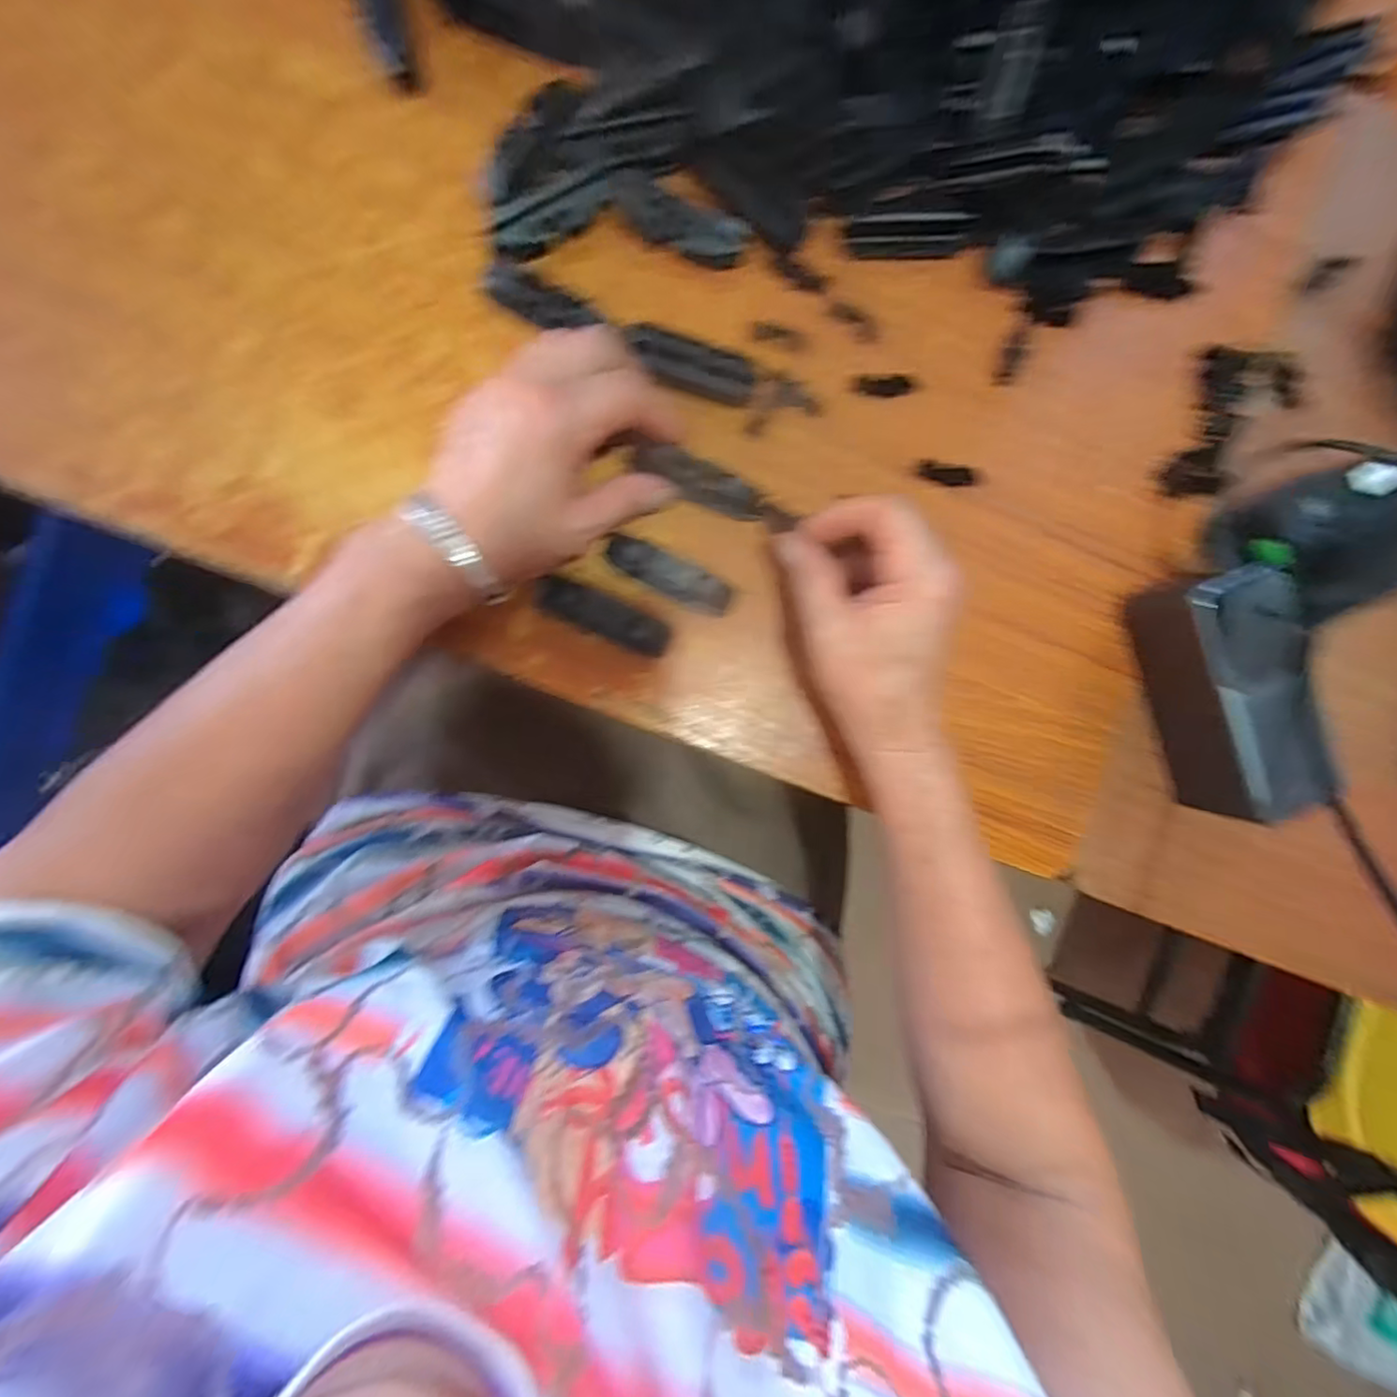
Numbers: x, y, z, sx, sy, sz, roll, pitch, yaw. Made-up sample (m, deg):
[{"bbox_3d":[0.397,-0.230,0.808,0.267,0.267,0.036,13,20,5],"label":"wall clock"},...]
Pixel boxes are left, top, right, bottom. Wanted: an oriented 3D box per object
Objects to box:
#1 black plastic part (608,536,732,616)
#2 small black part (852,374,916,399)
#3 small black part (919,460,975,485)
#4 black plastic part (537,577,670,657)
[{"bbox_3d":[-0.016,-0.064,0.312,0.068,0.019,0.019,25,90,-5],"label":"black plastic part"},{"bbox_3d":[0.102,-0.170,0.325,0.033,0.004,0.011,-3,92,-5],"label":"small black part"},{"bbox_3d":[0.138,-0.125,0.331,0.031,0.004,0.012,7,92,-5],"label":"small black part"},{"bbox_3d":[-0.050,-0.043,0.312,0.070,0.019,0.019,23,90,-5],"label":"black plastic part"}]

